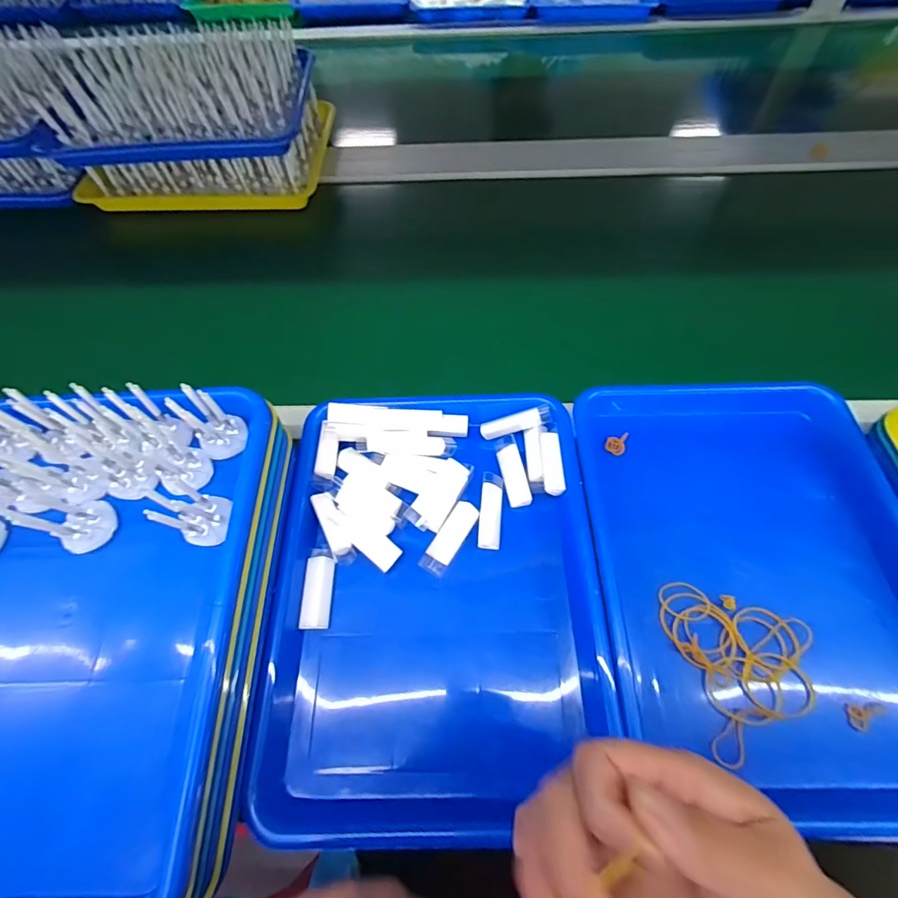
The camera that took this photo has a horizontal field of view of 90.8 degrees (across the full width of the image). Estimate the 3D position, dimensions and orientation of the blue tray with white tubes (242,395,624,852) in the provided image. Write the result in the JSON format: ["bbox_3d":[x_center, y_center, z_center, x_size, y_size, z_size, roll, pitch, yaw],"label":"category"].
[{"bbox_3d":[-0.010,0.107,0.360,0.242,0.043,0.330,-2,62,1],"label":"blue tray with white tubes"}]

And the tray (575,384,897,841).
[{"bbox_3d":[0.240,0.097,0.373,0.250,0.061,0.339,-1,62,1],"label":"tray"}]

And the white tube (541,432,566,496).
[{"bbox_3d":[0.092,0.015,0.400,0.017,0.019,0.057,-1,62,2],"label":"white tube"}]

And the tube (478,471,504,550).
[{"bbox_3d":[0.037,0.053,0.386,0.018,0.012,0.068,5,62,5],"label":"tube"}]

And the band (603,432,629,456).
[{"bbox_3d":[0.158,-0.006,0.419,0.019,0.007,0.024,15,63,10],"label":"band"}]

